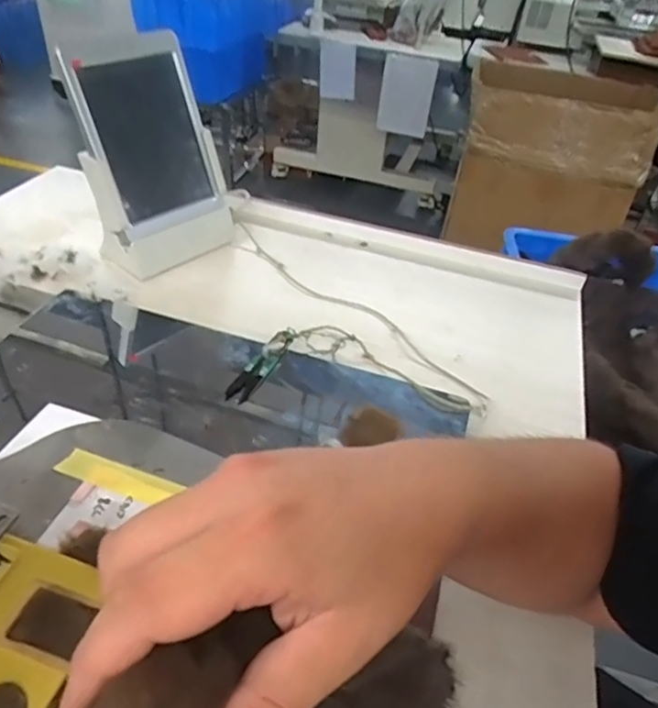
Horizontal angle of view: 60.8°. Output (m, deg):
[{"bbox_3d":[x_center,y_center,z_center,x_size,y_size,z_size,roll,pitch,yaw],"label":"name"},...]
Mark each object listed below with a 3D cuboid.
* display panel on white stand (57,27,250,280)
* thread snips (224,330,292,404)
[{"bbox_3d":[-0.200,-0.234,0.685,0.096,0.233,0.181,31,45,27],"label":"display panel on white stand"},{"bbox_3d":[-0.065,0.010,0.556,0.026,0.011,0.107,21,42,17],"label":"thread snips"}]

